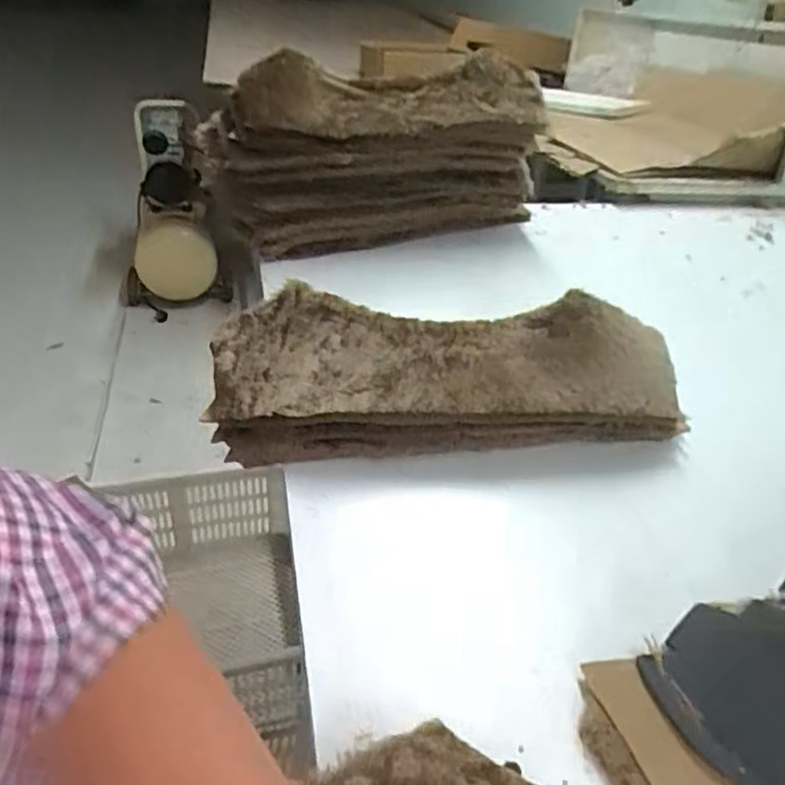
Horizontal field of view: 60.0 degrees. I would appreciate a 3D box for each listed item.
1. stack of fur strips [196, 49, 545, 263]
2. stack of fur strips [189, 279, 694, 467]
[{"bbox_3d":[-0.017,-0.272,0.779,0.382,0.170,0.127,-14,40,-24],"label":"stack of fur strips"},{"bbox_3d":[0.039,-0.019,0.515,0.335,0.039,0.126,-2,55,-7],"label":"stack of fur strips"}]

